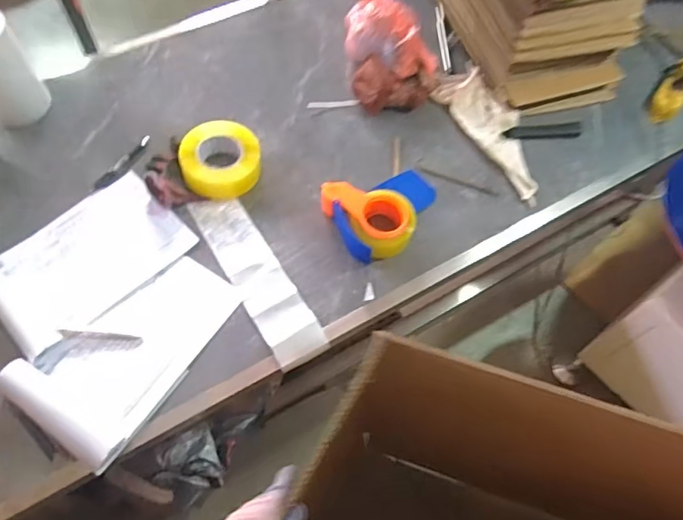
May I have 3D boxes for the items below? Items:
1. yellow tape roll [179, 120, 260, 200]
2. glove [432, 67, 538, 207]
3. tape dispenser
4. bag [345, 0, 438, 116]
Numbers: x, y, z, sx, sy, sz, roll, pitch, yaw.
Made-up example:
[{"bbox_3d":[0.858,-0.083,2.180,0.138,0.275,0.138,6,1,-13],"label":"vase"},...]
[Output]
[{"bbox_3d":[-0.207,-0.172,0.936,0.130,0.056,0.133,0,61,0],"label":"yellow tape roll"},{"bbox_3d":[0.291,-0.244,0.992,0.103,0.043,0.299,-28,65,-15],"label":"glove"},{"bbox_3d":[0.080,-0.088,0.900,0.190,0.056,0.144,-22,63,-12],"label":"tape dispenser"},{"bbox_3d":[0.094,-0.413,1.042,0.169,0.118,0.253,-1,61,-1],"label":"bag"}]

